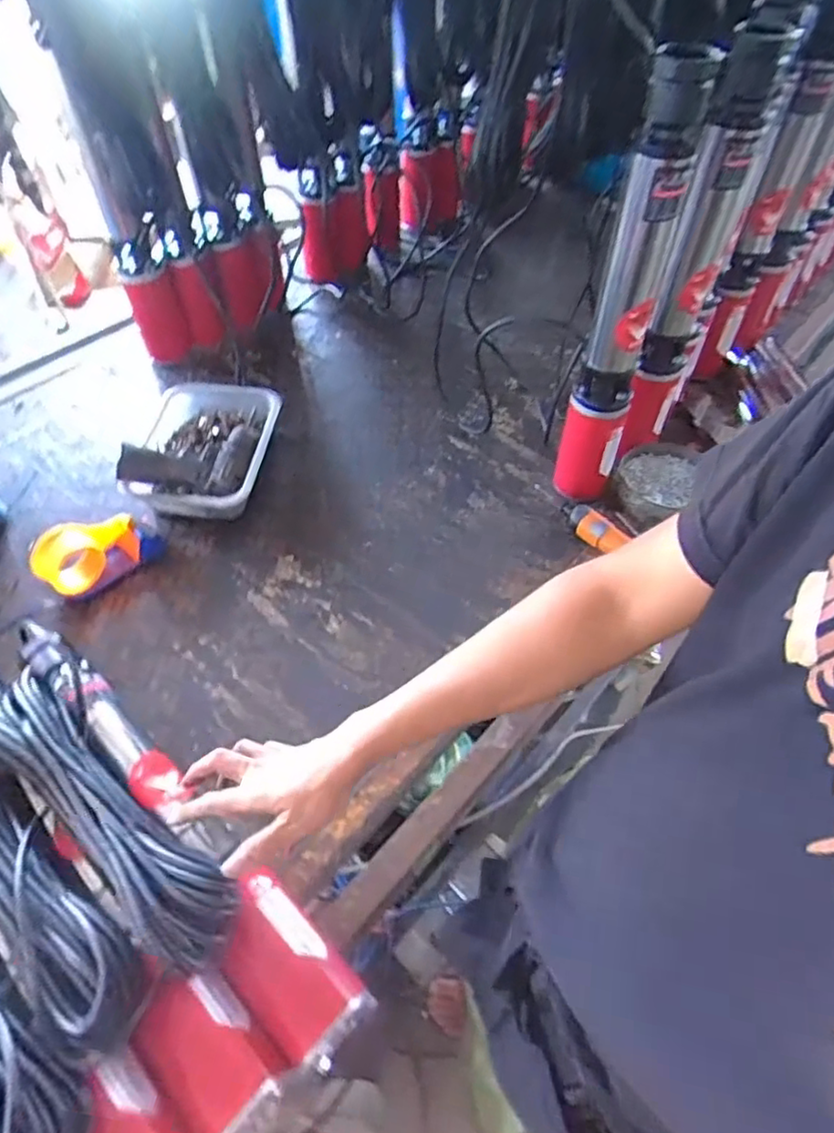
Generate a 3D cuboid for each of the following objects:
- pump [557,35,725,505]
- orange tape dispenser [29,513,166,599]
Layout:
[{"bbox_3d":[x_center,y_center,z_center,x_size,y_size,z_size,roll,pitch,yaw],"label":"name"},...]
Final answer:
[{"bbox_3d":[0.243,-0.282,0.767,0.076,0.517,0.070,14,53,11],"label":"pump"},{"bbox_3d":[-0.424,-0.022,0.856,0.152,0.074,0.071,-37,61,-25],"label":"orange tape dispenser"}]

